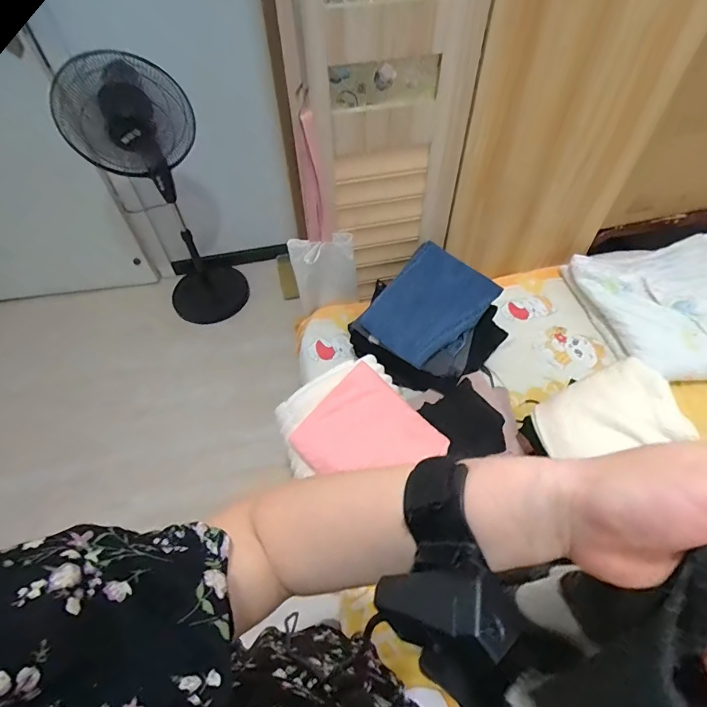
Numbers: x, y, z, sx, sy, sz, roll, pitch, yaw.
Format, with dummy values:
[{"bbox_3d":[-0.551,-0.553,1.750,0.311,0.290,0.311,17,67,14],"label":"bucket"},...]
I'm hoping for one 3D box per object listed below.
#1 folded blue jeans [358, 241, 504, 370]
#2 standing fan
[{"bbox_3d":[0.181,-0.114,1.023,0.241,0.034,0.276,41,87,25],"label":"folded blue jeans"},{"bbox_3d":[-0.661,-0.502,1.532,0.358,0.973,0.386,-27,58,-17],"label":"standing fan"}]

